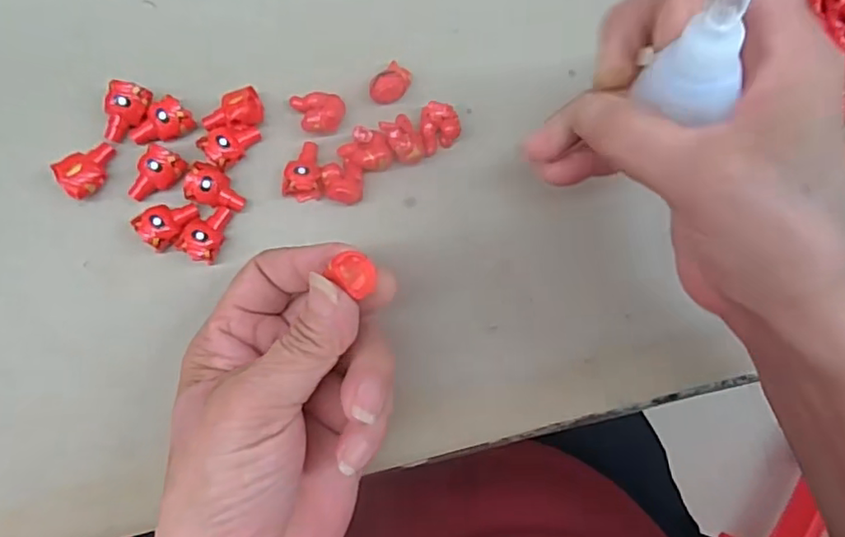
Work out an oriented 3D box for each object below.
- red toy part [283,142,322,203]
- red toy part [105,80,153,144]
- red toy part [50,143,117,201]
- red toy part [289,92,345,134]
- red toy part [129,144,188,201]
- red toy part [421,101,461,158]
[{"bbox_3d":[-0.053,-0.044,0.261,0.016,0.014,0.027,5,84,-7],"label":"red toy part"},{"bbox_3d":[-0.127,-0.066,0.250,0.015,0.011,0.025,19,83,-6],"label":"red toy part"},{"bbox_3d":[-0.139,-0.041,0.245,0.016,0.015,0.025,39,81,-3],"label":"red toy part"},{"bbox_3d":[-0.046,-0.070,0.266,0.022,0.015,0.019,-13,87,-9],"label":"red toy part"},{"bbox_3d":[-0.114,-0.039,0.250,0.016,0.011,0.024,33,81,-4],"label":"red toy part"},{"bbox_3d":[0.008,-0.064,0.271,0.017,0.013,0.022,4,84,-7],"label":"red toy part"}]

